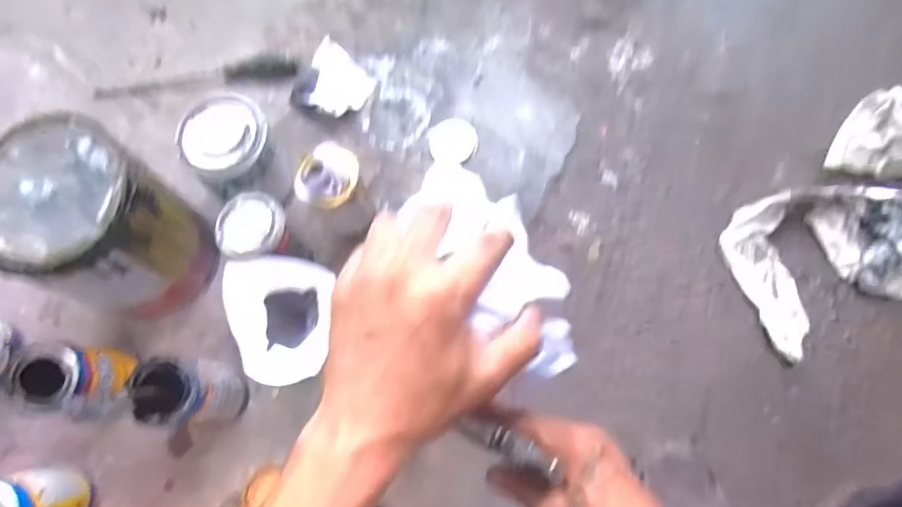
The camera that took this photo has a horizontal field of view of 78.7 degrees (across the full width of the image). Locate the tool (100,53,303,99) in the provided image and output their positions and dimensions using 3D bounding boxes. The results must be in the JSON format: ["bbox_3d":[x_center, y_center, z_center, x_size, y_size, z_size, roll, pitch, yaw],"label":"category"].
[{"bbox_3d":[-0.371,-0.263,0.807,0.296,0.028,0.035,-5,71,-1],"label":"tool"}]

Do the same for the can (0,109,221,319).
[{"bbox_3d":[-0.385,-0.031,0.608,0.158,0.186,0.145,0,71,0],"label":"can"}]

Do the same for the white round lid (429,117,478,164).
[{"bbox_3d":[0.003,-0.156,0.767,0.066,0.009,0.067,0,71,0],"label":"white round lid"}]

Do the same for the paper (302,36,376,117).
[{"bbox_3d":[-0.167,-0.244,0.786,0.096,0.034,0.096,30,74,10],"label":"paper"}]

